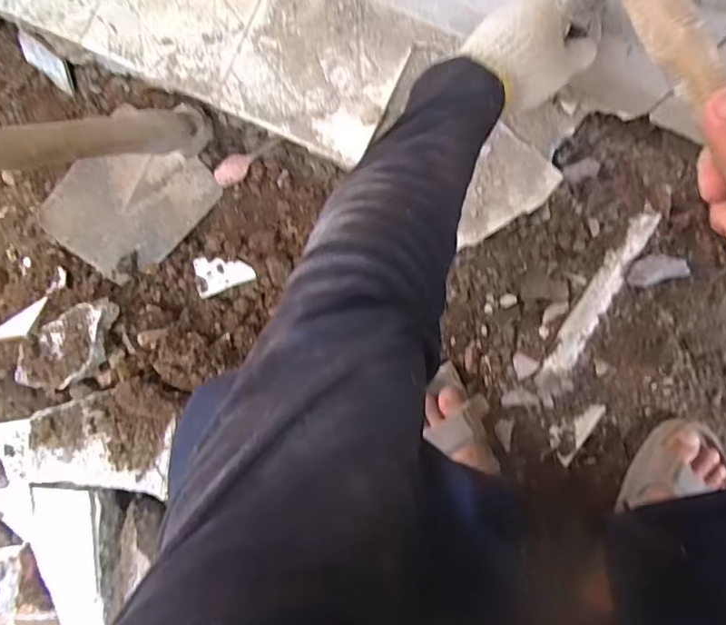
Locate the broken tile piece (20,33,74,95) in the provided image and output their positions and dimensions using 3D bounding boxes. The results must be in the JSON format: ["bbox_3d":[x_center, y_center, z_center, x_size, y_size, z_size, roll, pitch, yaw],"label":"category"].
[{"bbox_3d":[-0.452,-0.357,0.771,0.108,0.054,0.006,38,53,11],"label":"broken tile piece"}]

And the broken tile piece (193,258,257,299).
[{"bbox_3d":[-0.199,-0.059,0.769,0.079,0.006,0.059,-21,76,-10],"label":"broken tile piece"}]

